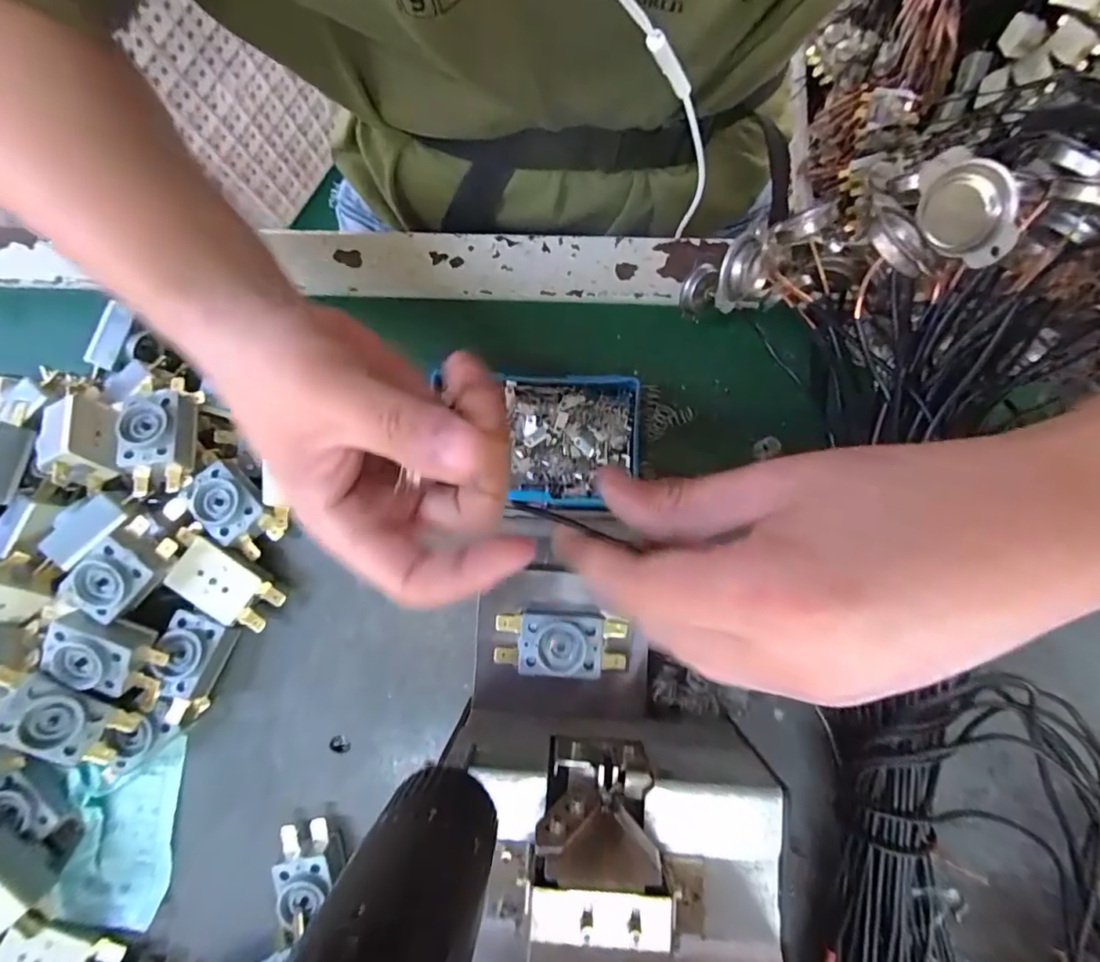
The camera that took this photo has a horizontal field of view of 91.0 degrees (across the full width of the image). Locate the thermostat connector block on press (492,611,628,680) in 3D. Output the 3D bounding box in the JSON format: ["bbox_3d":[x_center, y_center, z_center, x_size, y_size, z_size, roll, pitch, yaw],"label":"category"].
[{"bbox_3d":[0.005,0.075,0.251,0.060,0.018,0.028,2,85,3],"label":"thermostat connector block on press"}]

